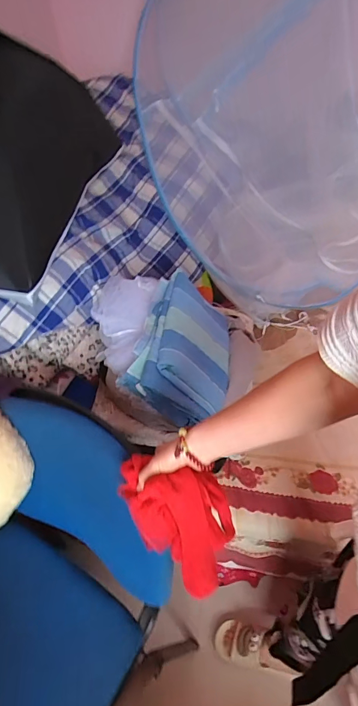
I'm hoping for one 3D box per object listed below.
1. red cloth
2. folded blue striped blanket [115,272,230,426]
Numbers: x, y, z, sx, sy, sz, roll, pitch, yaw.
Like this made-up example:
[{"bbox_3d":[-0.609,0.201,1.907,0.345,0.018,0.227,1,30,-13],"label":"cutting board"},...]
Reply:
[{"bbox_3d":[-0.009,0.251,0.587,0.179,0.181,0.117,23,50,26],"label":"red cloth"},{"bbox_3d":[0.018,-0.007,1.002,0.121,0.266,0.389,-26,32,35],"label":"folded blue striped blanket"}]

